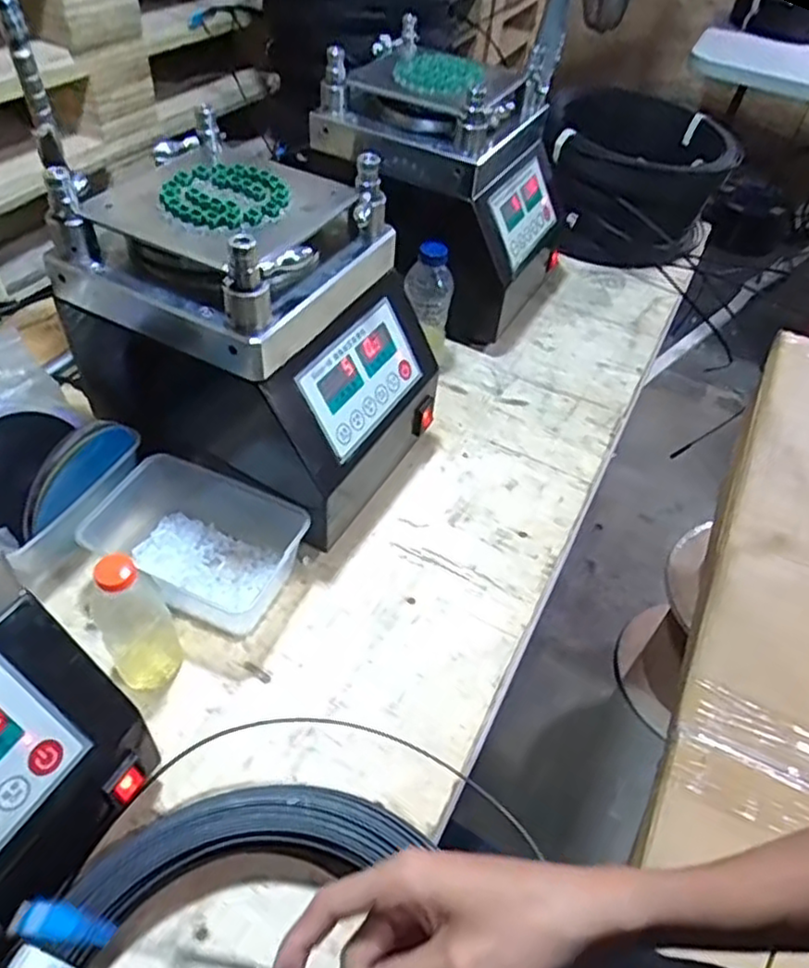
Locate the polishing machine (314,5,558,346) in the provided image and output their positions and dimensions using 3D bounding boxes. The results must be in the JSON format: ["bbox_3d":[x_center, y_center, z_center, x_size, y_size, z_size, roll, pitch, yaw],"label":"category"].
[{"bbox_3d":[0.041,-0.373,0.886,0.282,0.295,0.204,29,51,18],"label":"polishing machine"}]

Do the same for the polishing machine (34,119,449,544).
[{"bbox_3d":[-0.132,-0.135,0.658,0.275,0.280,0.218,26,50,16],"label":"polishing machine"}]

